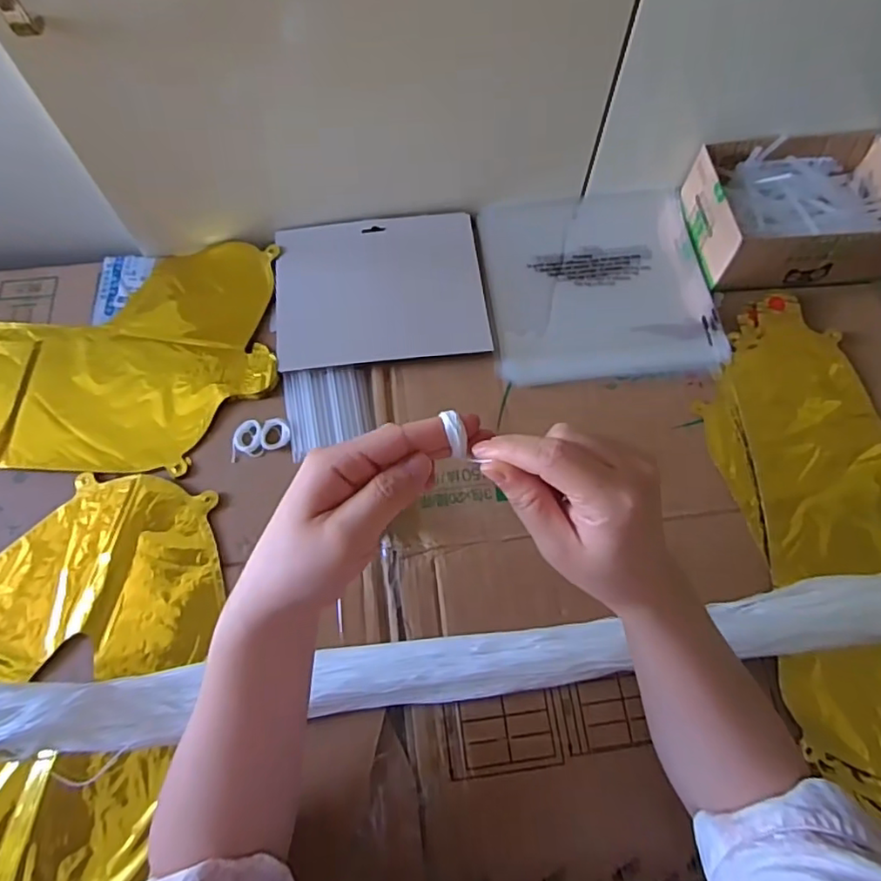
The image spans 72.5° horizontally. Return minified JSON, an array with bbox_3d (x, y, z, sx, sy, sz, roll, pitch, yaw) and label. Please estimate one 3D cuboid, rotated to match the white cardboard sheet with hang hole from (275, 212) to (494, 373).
[{"bbox_3d":[-0.058,-0.146,0.573,0.192,0.008,0.158,-6,69,-3],"label":"white cardboard sheet with hang hole"}]

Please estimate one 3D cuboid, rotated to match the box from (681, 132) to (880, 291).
[{"bbox_3d":[0.345,-0.225,0.580,0.189,0.061,0.142,-4,69,-2],"label":"box"}]

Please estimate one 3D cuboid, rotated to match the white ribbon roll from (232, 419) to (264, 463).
[{"bbox_3d":[-0.166,-0.001,0.516,0.027,0.006,0.033,-9,69,-4],"label":"white ribbon roll"}]

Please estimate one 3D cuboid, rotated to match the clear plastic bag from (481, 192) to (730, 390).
[{"bbox_3d":[0.152,-0.159,0.594,0.215,0.017,0.220,-5,69,-3],"label":"clear plastic bag"}]

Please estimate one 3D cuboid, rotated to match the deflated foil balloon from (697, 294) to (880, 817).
[{"bbox_3d":[0.353,0.094,0.486,0.232,0.017,0.460,-16,69,-7],"label":"deflated foil balloon"}]

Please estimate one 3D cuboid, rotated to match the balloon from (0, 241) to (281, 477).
[{"bbox_3d":[-0.355,-0.075,0.554,0.398,0.016,0.224,-5,69,-2],"label":"balloon"}]

